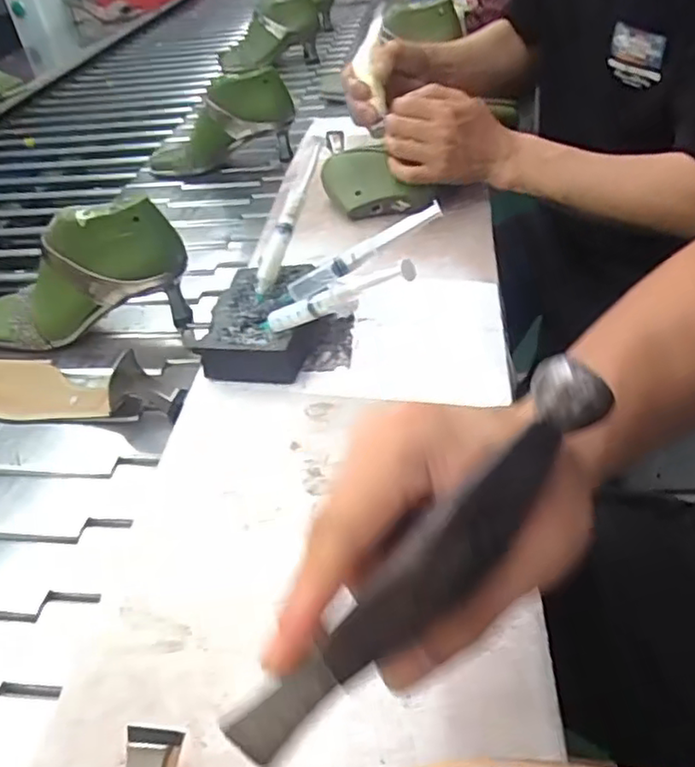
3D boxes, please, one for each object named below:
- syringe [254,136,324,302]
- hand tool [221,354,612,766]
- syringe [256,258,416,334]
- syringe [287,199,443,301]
[{"bbox_3d":[-0.051,-0.143,0.558,0.016,0.015,0.150,20,88,28],"label":"syringe"},{"bbox_3d":[0.026,0.056,0.206,0.170,0.036,0.033,-46,49,-6],"label":"hand tool"},{"bbox_3d":[-0.017,-0.059,0.465,0.154,0.017,0.011,-16,26,44],"label":"syringe"},{"bbox_3d":[0.013,-0.106,0.516,0.135,0.016,0.011,-28,37,14],"label":"syringe"}]

